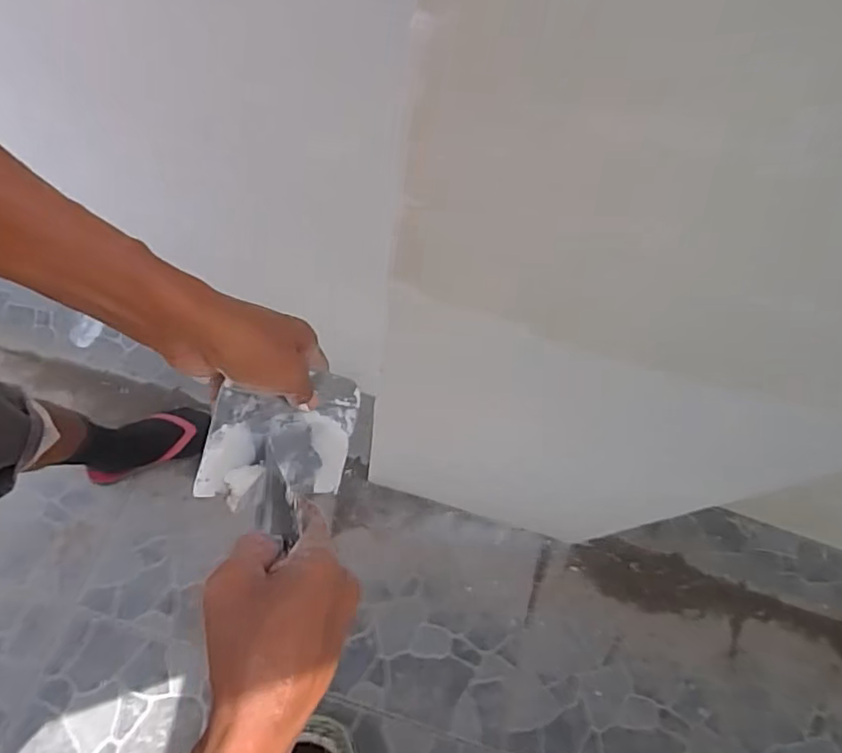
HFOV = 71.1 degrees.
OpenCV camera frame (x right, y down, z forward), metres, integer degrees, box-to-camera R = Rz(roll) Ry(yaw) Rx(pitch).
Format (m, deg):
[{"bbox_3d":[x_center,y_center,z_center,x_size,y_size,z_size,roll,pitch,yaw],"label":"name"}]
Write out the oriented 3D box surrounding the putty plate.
[{"bbox_3d":[-0.093,0.042,0.426,0.005,0.140,0.090,15,89,32],"label":"putty plate"}]

